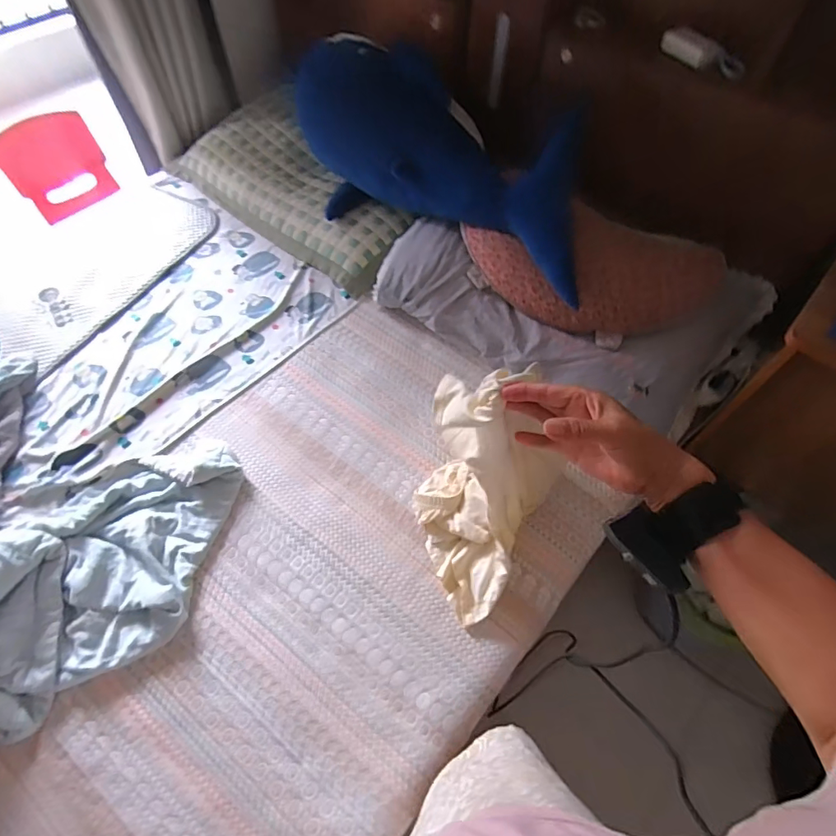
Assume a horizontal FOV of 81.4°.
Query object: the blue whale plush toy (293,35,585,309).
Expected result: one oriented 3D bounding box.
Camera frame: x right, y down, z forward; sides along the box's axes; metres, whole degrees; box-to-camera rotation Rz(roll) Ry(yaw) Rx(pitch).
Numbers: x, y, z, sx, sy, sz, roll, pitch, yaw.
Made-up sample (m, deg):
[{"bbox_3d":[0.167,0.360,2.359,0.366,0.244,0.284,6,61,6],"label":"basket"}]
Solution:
[{"bbox_3d":[0.038,-0.545,1.051,0.829,0.283,0.228,39,66,21],"label":"blue whale plush toy"}]

